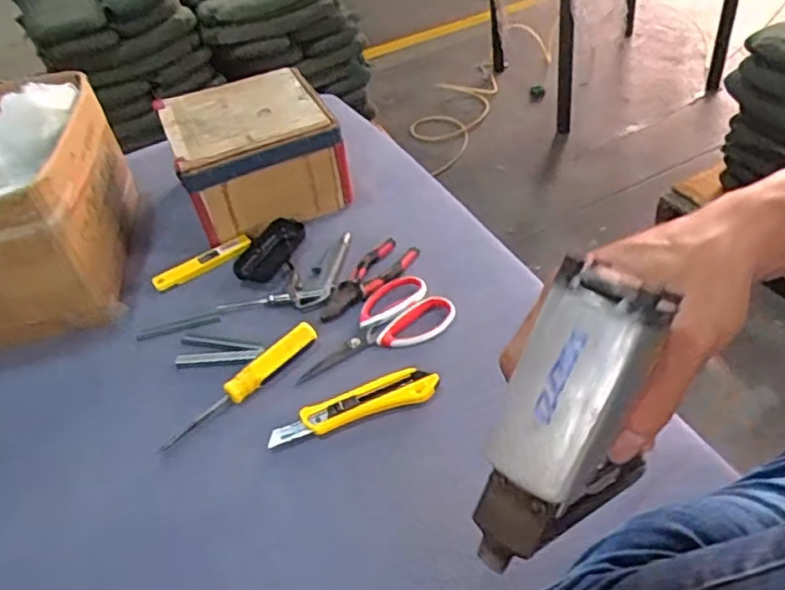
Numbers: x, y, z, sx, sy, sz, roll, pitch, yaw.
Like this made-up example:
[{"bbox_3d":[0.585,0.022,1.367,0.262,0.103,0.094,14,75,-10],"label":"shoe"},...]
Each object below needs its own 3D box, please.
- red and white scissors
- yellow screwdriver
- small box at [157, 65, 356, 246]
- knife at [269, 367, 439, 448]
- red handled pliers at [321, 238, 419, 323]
[{"bbox_3d":[-0.023,0.037,0.715,0.183,0.007,0.093,-29,46,-22],"label":"red and white scissors"},{"bbox_3d":[-0.156,0.088,0.671,0.026,0.022,0.188,30,54,34],"label":"yellow screwdriver"},{"bbox_3d":[-0.190,-0.197,0.909,0.209,0.129,0.210,-19,44,-13],"label":"small box"},{"bbox_3d":[-0.039,0.105,0.641,0.167,0.019,0.037,-15,43,-8],"label":"knife"},{"bbox_3d":[-0.030,-0.018,0.774,0.051,0.008,0.152,22,50,29],"label":"red handled pliers"}]

